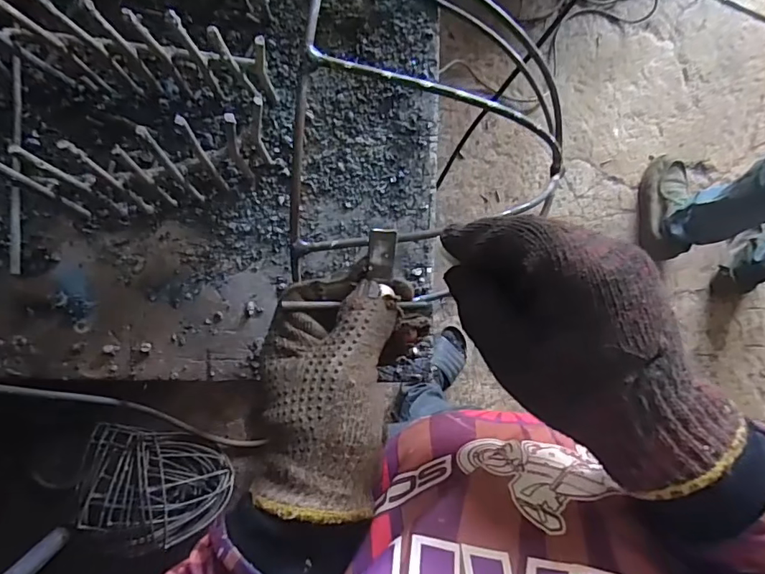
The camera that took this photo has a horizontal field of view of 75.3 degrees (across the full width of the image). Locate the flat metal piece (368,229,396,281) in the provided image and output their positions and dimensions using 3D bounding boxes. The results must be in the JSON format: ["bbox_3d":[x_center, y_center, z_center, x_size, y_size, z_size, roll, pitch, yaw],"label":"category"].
[{"bbox_3d":[0.000,-0.019,0.283,0.014,0.004,0.026,4,101,-6],"label":"flat metal piece"}]

